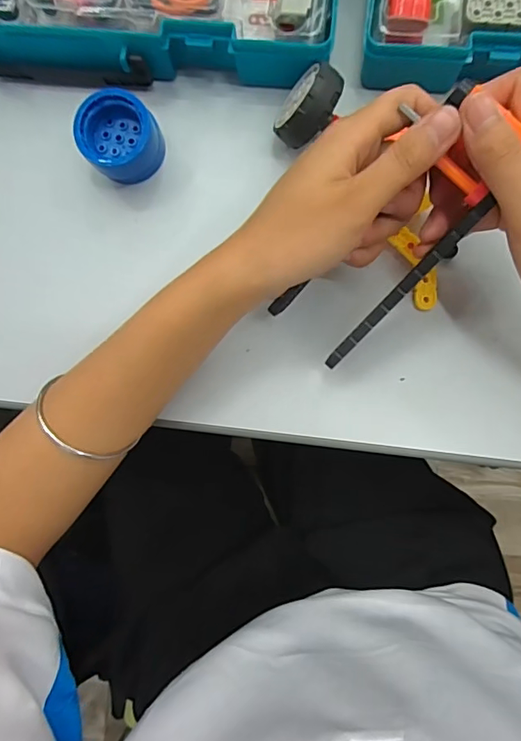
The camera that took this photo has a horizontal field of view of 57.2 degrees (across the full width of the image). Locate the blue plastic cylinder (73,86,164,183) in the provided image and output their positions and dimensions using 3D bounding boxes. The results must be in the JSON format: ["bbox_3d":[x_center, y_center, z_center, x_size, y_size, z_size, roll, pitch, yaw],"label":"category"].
[{"bbox_3d":[-0.091,-0.151,0.314,0.044,0.038,0.047,20,87,5],"label":"blue plastic cylinder"}]

